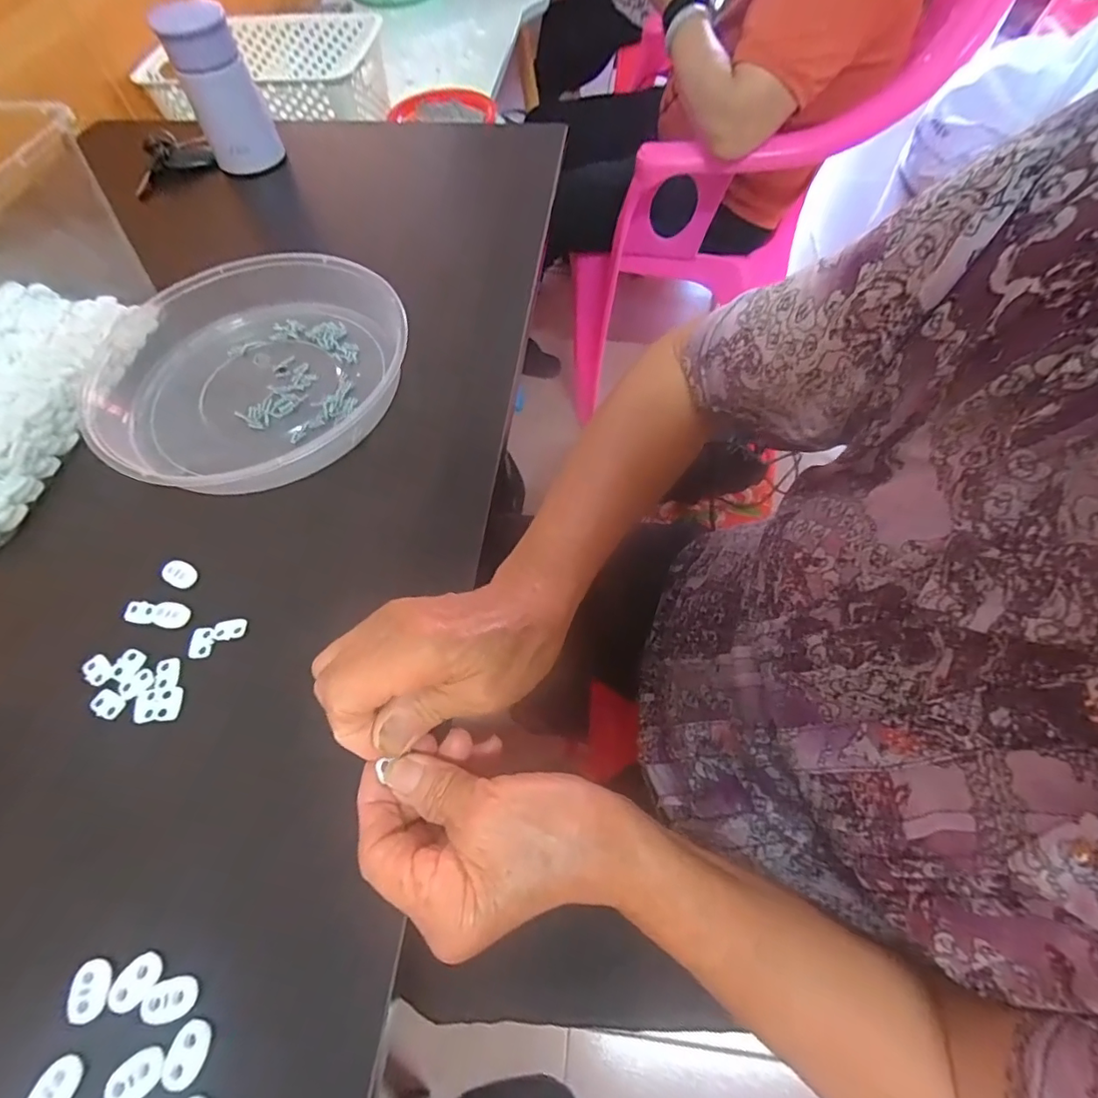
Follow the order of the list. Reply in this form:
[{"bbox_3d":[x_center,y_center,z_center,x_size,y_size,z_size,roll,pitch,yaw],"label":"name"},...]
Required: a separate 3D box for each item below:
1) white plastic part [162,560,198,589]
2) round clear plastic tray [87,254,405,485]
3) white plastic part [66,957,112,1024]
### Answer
[{"bbox_3d":[-0.238,0.015,0.341,0.022,0.004,0.015,25,64,16],"label":"white plastic part"},{"bbox_3d":[-0.231,-0.137,0.408,0.239,0.035,0.228,-1,60,2],"label":"round clear plastic tray"},{"bbox_3d":[-0.206,0.197,0.237,0.018,0.004,0.023,-12,60,-5],"label":"white plastic part"}]

